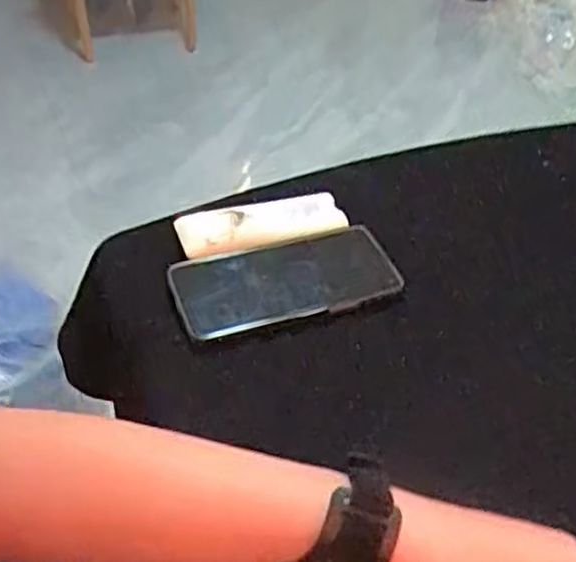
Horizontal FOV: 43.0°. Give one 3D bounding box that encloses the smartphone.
[{"bbox_3d":[-0.002,-0.003,0.541,0.161,0.013,0.075,-15,53,-16],"label":"smartphone"}]

